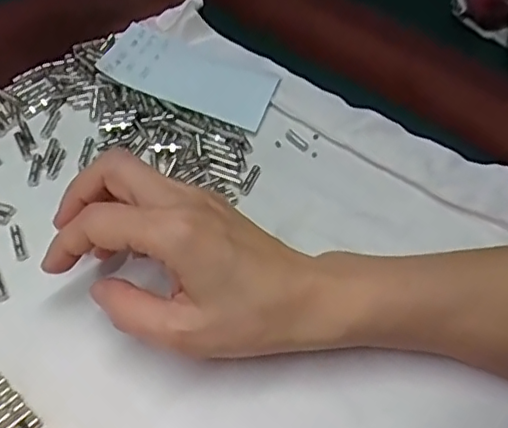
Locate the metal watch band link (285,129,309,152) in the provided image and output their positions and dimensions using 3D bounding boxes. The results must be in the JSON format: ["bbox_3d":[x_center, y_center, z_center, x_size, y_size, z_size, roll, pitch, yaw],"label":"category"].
[{"bbox_3d":[0.026,-0.045,0.366,0.017,0.004,0.007,39,61,21],"label":"metal watch band link"}]

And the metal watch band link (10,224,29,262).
[{"bbox_3d":[-0.121,0.014,0.312,0.006,0.004,0.022,-20,59,-17],"label":"metal watch band link"}]

